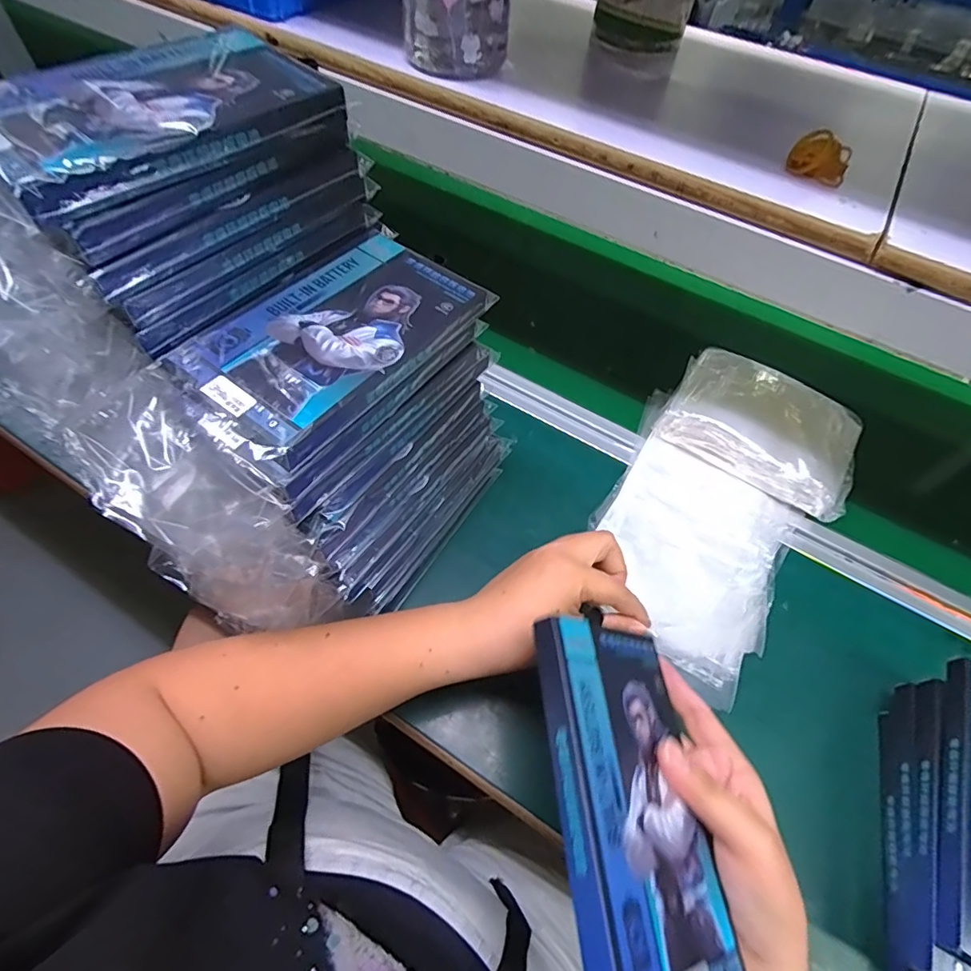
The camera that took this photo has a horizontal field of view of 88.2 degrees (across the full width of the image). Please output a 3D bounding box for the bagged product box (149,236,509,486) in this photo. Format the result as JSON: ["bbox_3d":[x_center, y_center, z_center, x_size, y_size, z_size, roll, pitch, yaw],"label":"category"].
[{"bbox_3d":[-0.086,-0.088,0.291,0.095,0.017,0.174,34,60,16],"label":"bagged product box"}]

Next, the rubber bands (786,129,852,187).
[{"bbox_3d":[0.220,-0.214,0.326,0.035,0.024,0.016,15,57,5],"label":"rubber bands"}]

